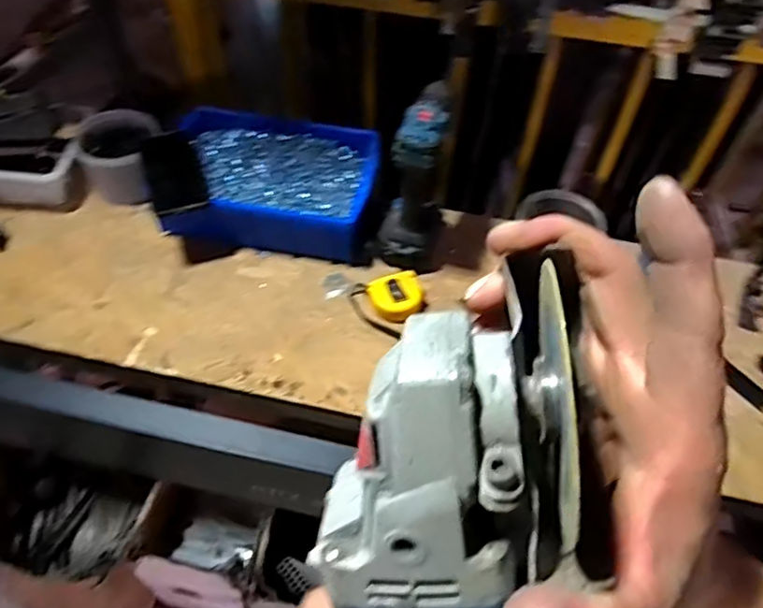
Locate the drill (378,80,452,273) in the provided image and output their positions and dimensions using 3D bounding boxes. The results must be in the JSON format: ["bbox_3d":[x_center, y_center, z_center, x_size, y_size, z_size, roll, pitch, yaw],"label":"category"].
[{"bbox_3d":[0.048,-0.164,0.824,0.076,0.223,0.143,9,53,3],"label":"drill"}]

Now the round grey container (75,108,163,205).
[{"bbox_3d":[-0.386,-0.217,0.924,0.112,0.081,0.119,4,53,-1],"label":"round grey container"}]

